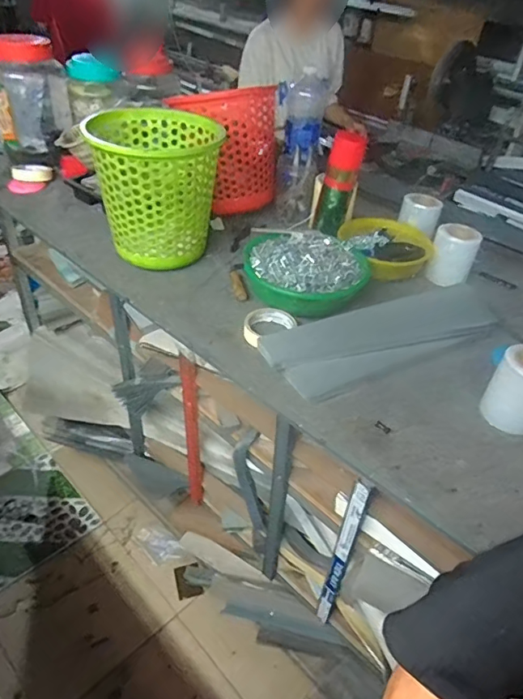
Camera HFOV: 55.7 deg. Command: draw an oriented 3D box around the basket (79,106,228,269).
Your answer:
[{"bbox_3d":[-0.208,-0.297,0.939,0.234,0.233,0.236,12,39,7],"label":"basket"}]

